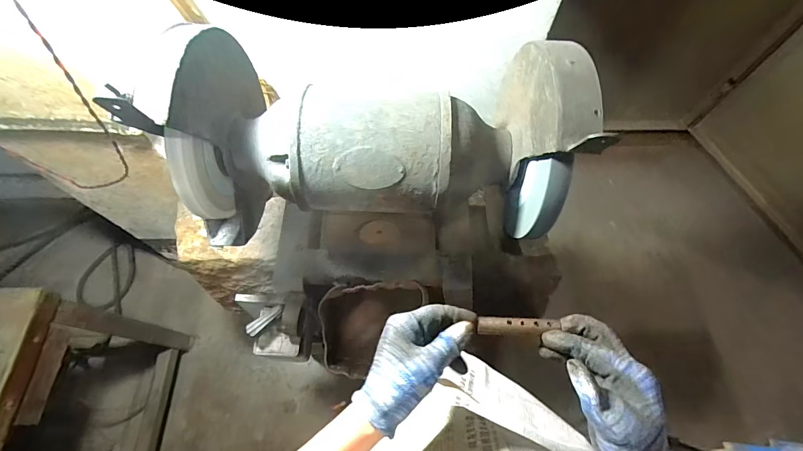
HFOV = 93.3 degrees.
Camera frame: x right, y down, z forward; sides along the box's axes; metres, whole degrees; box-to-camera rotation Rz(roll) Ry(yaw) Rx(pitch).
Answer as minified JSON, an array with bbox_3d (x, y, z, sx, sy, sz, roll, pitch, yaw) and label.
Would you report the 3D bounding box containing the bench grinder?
[{"bbox_3d":[-0.039,-0.112,0.486,0.462,0.259,0.212,3,64,1],"label":"bench grinder"}]

